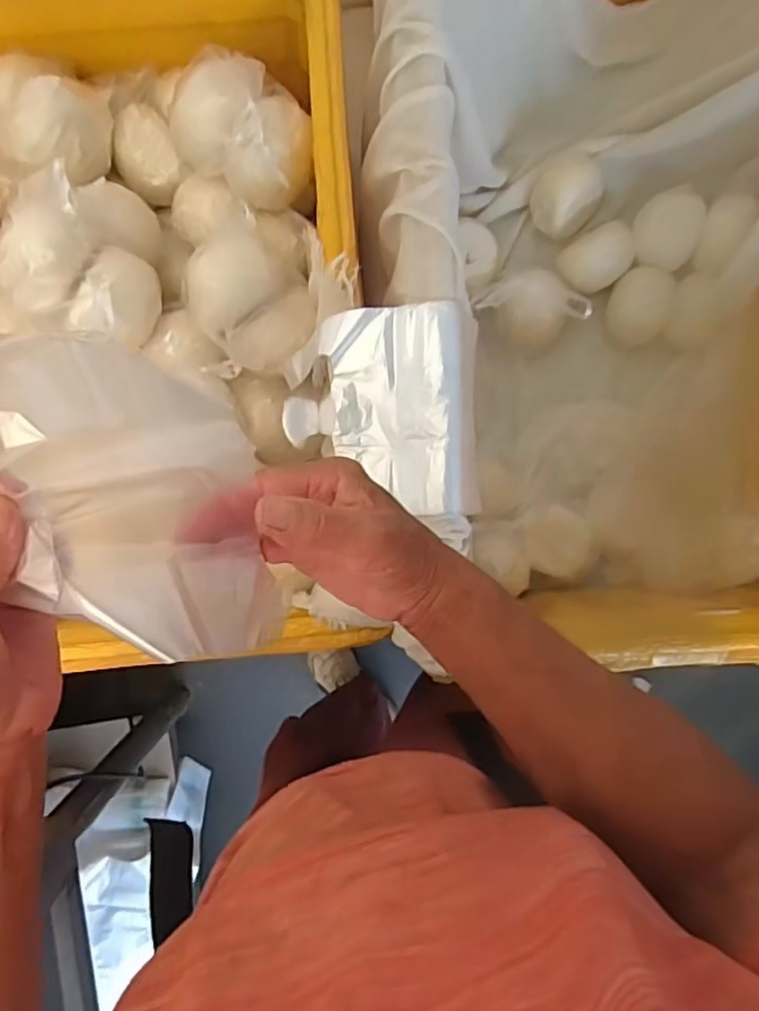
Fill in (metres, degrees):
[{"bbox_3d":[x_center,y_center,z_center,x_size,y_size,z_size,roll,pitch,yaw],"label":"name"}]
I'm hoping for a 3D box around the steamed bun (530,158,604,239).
[{"bbox_3d":[0.226,-0.376,0.765,0.077,0.054,0.075,0,88,-2],"label":"steamed bun"}]

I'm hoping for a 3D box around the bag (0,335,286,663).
[{"bbox_3d":[-0.122,0.007,0.249,0.166,0.040,0.143,-18,97,-44],"label":"bag"}]

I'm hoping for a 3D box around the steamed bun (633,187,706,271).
[{"bbox_3d":[0.343,-0.328,0.747,0.065,0.064,0.071,0,88,-2],"label":"steamed bun"}]

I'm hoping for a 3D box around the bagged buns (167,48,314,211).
[{"bbox_3d":[-0.113,-0.330,0.556,0.121,0.072,0.095,33,88,-1],"label":"bagged buns"}]

